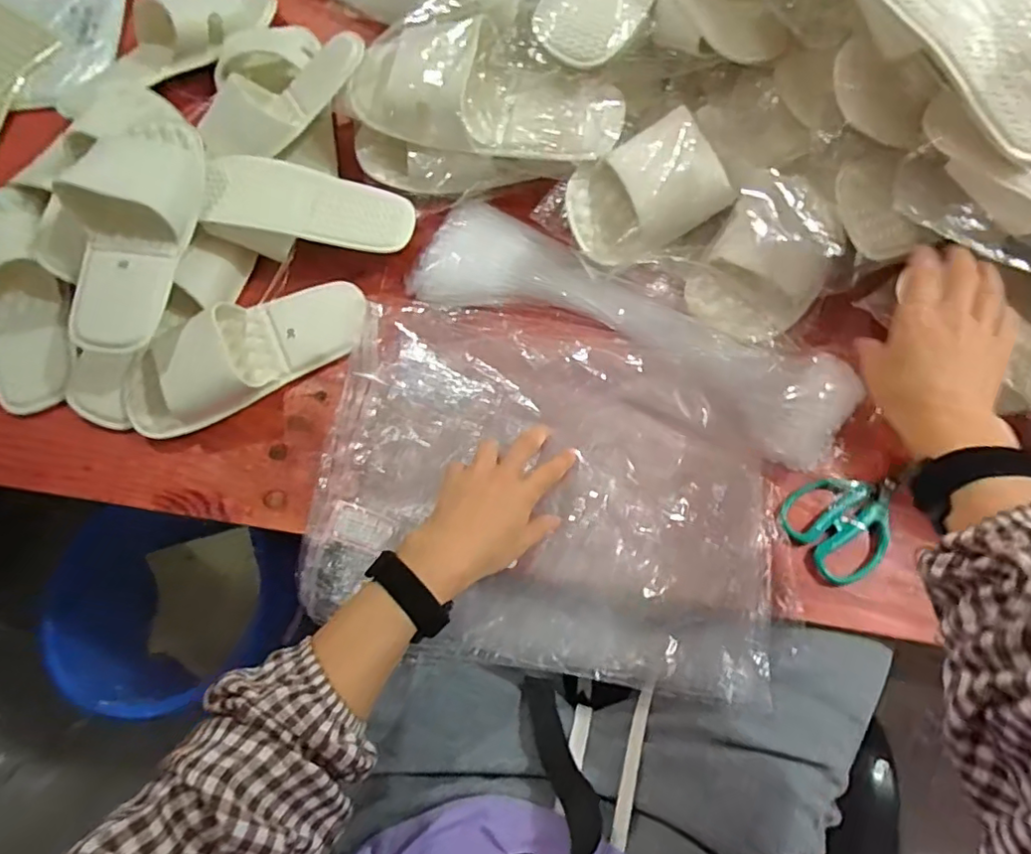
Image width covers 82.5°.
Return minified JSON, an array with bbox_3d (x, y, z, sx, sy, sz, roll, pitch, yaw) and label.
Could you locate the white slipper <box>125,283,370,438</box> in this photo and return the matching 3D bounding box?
[{"bbox_3d":[-0.259,-0.073,0.558,0.238,0.050,0.093,-27,72,-7],"label":"white slipper"}]

